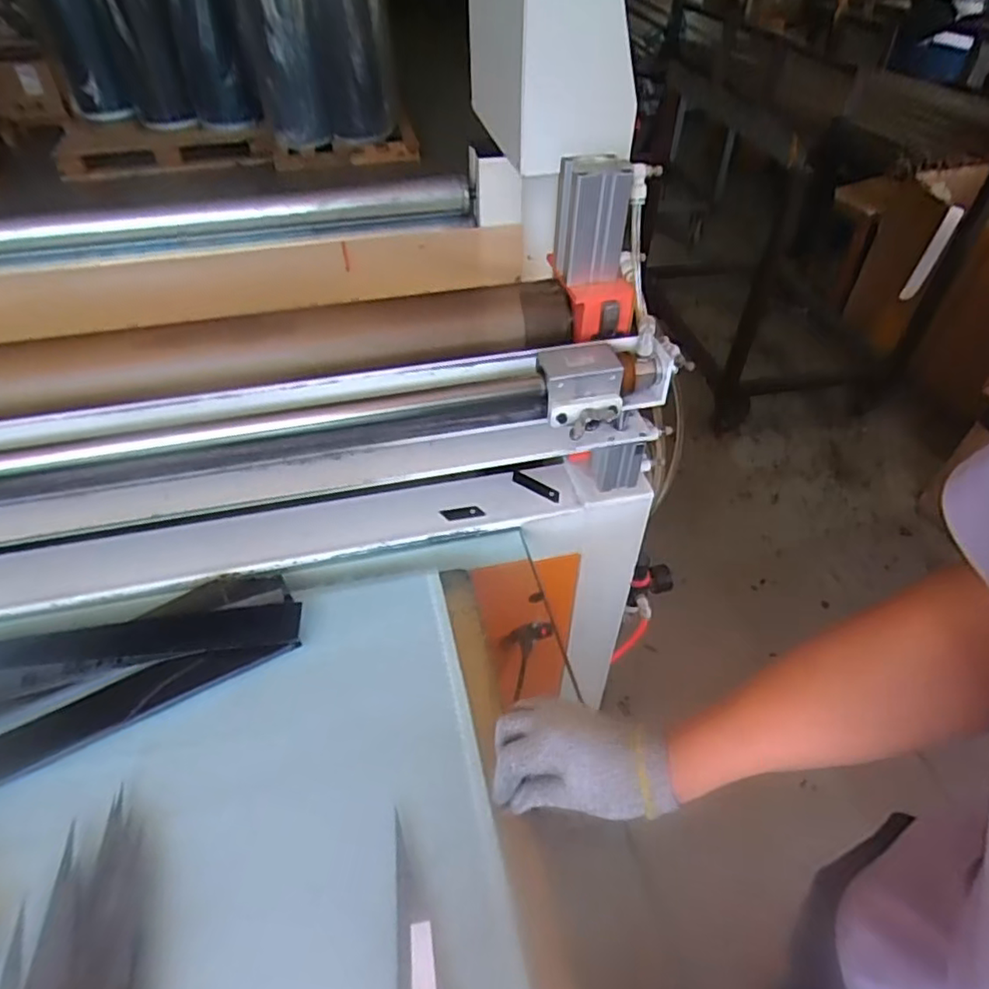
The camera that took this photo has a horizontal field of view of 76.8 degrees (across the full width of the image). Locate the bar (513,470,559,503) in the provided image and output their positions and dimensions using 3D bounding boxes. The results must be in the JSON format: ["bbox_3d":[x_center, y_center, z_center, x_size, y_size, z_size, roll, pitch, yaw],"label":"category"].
[{"bbox_3d":[0.049,-0.010,0.722,0.061,0.006,0.018,29,52,22],"label":"bar"}]

